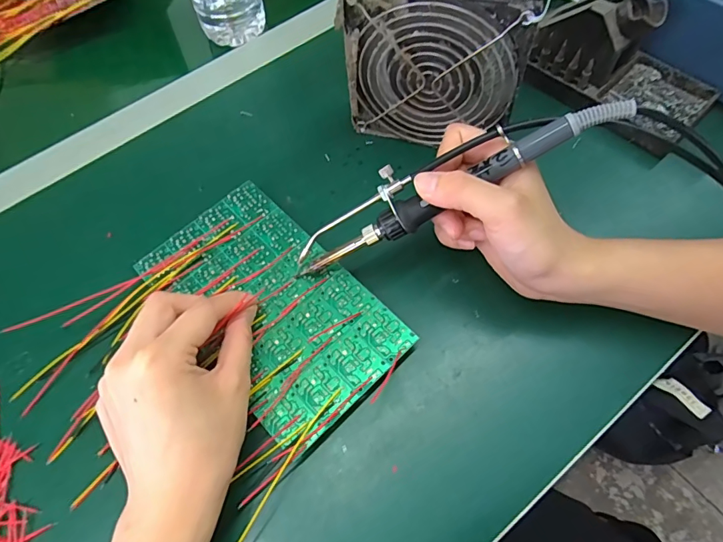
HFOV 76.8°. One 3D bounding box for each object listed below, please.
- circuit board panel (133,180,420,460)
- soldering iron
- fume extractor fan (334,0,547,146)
[{"bbox_3d":[-0.060,0.018,0.299,0.100,0.004,0.171,-41,69,-16],"label":"circuit board panel"},{"bbox_3d":[0.047,-0.053,0.265,0.199,0.022,0.031,-25,63,16],"label":"soldering iron"},{"bbox_3d":[0.053,-0.146,0.325,0.125,0.124,0.044,12,65,9],"label":"fume extractor fan"}]

